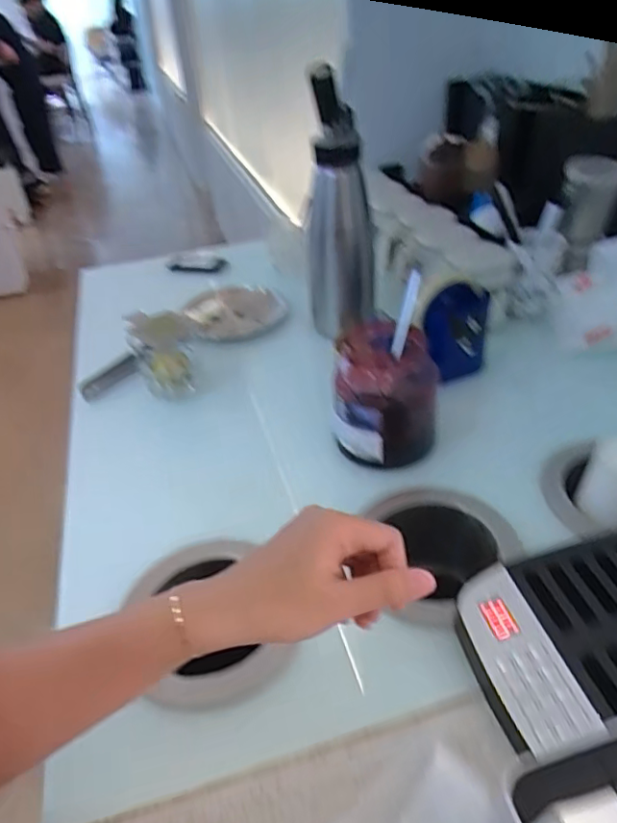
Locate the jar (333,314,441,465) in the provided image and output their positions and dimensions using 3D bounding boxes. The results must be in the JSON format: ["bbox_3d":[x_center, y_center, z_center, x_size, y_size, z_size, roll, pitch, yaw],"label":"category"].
[{"bbox_3d":[0.078,-0.019,0.597,0.102,0.113,0.133,-2,38,7],"label":"jar"}]

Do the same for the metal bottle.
[{"bbox_3d":[0.038,-0.264,0.775,0.090,0.314,0.082,-4,37,2],"label":"metal bottle"}]

